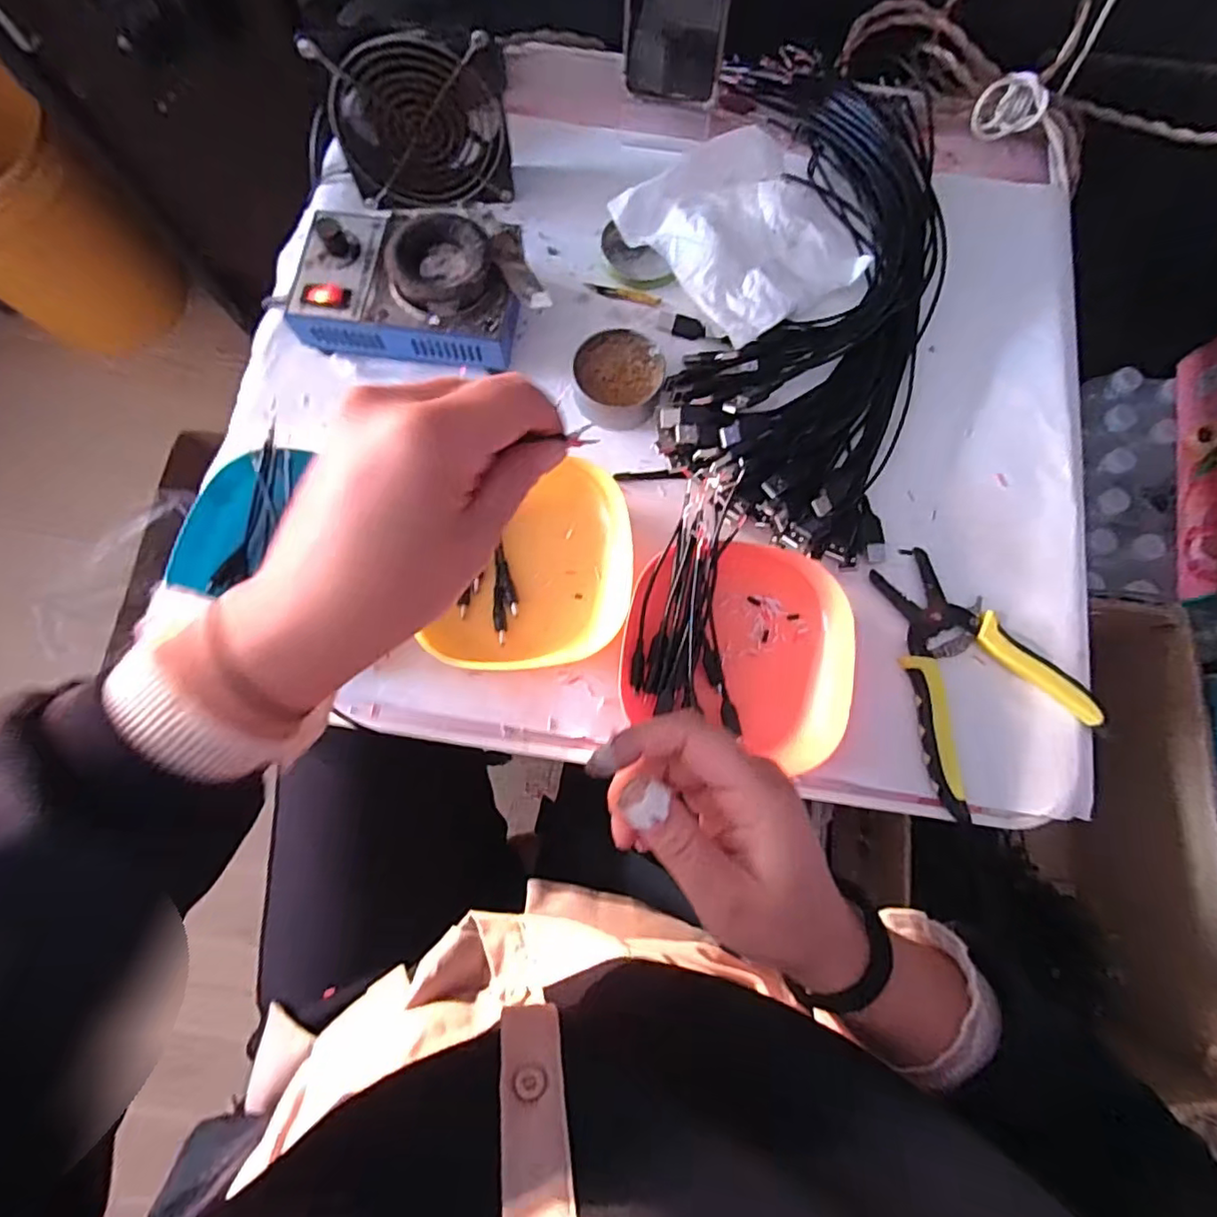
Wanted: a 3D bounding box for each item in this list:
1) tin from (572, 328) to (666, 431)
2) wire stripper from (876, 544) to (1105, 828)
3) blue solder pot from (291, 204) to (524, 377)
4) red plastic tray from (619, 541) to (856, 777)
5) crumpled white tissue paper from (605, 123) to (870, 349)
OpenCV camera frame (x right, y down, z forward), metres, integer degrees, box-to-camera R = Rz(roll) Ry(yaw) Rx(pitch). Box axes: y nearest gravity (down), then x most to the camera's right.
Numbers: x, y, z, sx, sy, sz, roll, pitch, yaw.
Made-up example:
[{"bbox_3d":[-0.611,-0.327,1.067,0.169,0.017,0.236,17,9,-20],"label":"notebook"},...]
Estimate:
[{"bbox_3d":[0.007,-0.161,0.420,0.061,0.025,0.065,0,78,0],"label":"tin"},{"bbox_3d":[0.230,0.037,0.383,0.112,0.014,0.153,-24,79,-5],"label":"wire stripper"},{"bbox_3d":[-0.139,-0.229,0.414,0.155,0.056,0.105,7,78,1],"label":"blue solder pot"},{"bbox_3d":[0.081,0.019,0.373,0.137,0.028,0.131,15,78,3],"label":"red plastic tray"},{"bbox_3d":[0.105,-0.284,0.440,0.142,0.027,0.146,-37,80,-7],"label":"crumpled white tissue paper"}]

